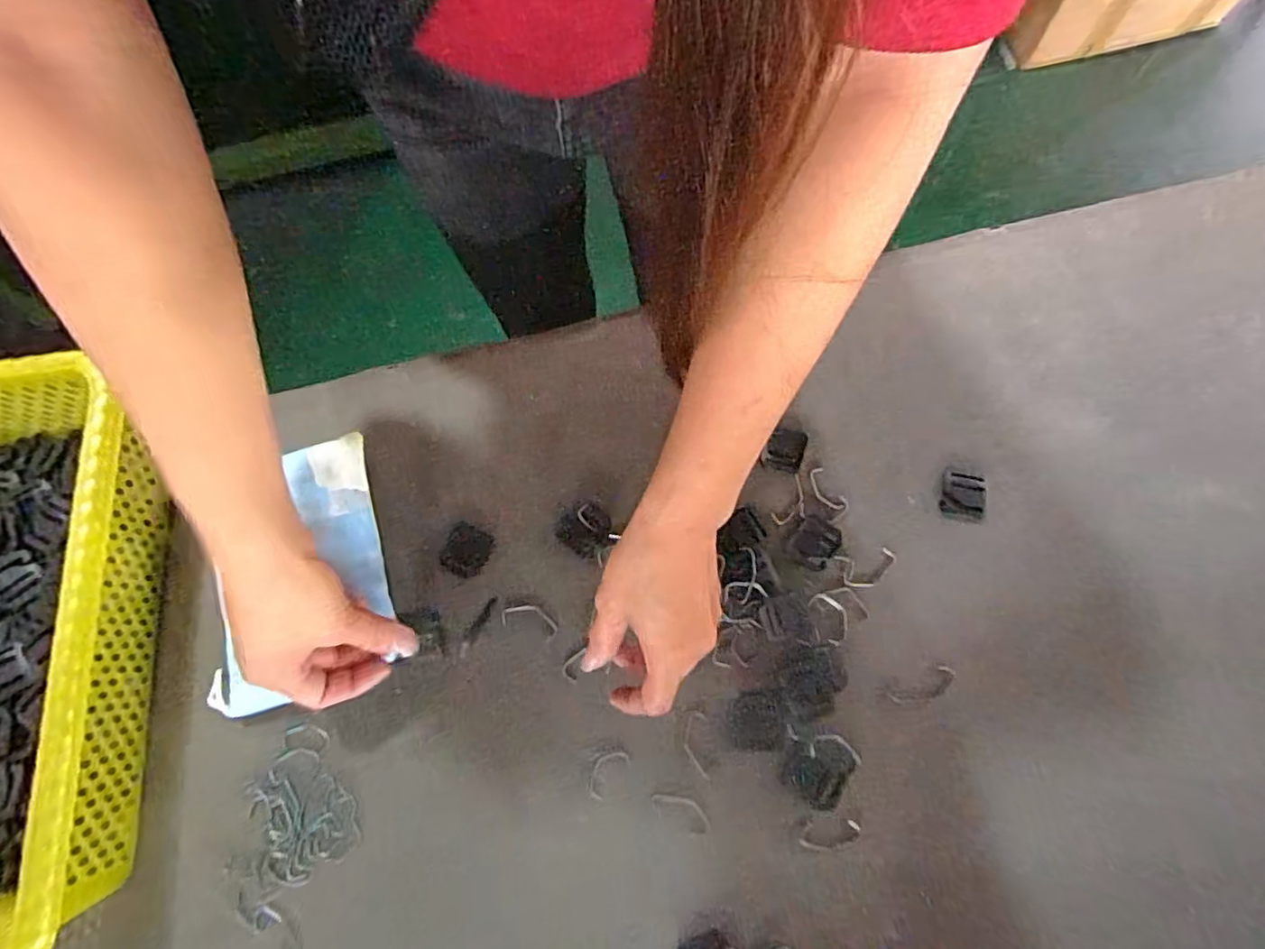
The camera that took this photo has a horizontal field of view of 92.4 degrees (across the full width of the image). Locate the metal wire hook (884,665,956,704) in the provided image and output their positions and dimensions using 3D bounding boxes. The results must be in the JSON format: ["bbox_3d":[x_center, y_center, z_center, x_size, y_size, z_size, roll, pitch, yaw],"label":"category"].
[{"bbox_3d":[0.187,0.138,0.390,0.047,0.004,0.017,-22,77,-5],"label":"metal wire hook"}]

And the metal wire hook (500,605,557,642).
[{"bbox_3d":[-0.070,0.098,0.409,0.039,0.004,0.019,20,77,5],"label":"metal wire hook"}]

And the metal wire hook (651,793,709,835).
[{"bbox_3d":[0.030,0.209,0.375,0.039,0.004,0.018,24,77,6],"label":"metal wire hook"}]

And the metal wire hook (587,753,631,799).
[{"bbox_3d":[-0.018,0.190,0.385,0.017,0.004,0.033,38,79,9],"label":"metal wire hook"}]

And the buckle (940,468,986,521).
[{"bbox_3d":[0.229,0.014,0.420,0.026,0.011,0.035,11,77,6],"label":"buckle"}]

